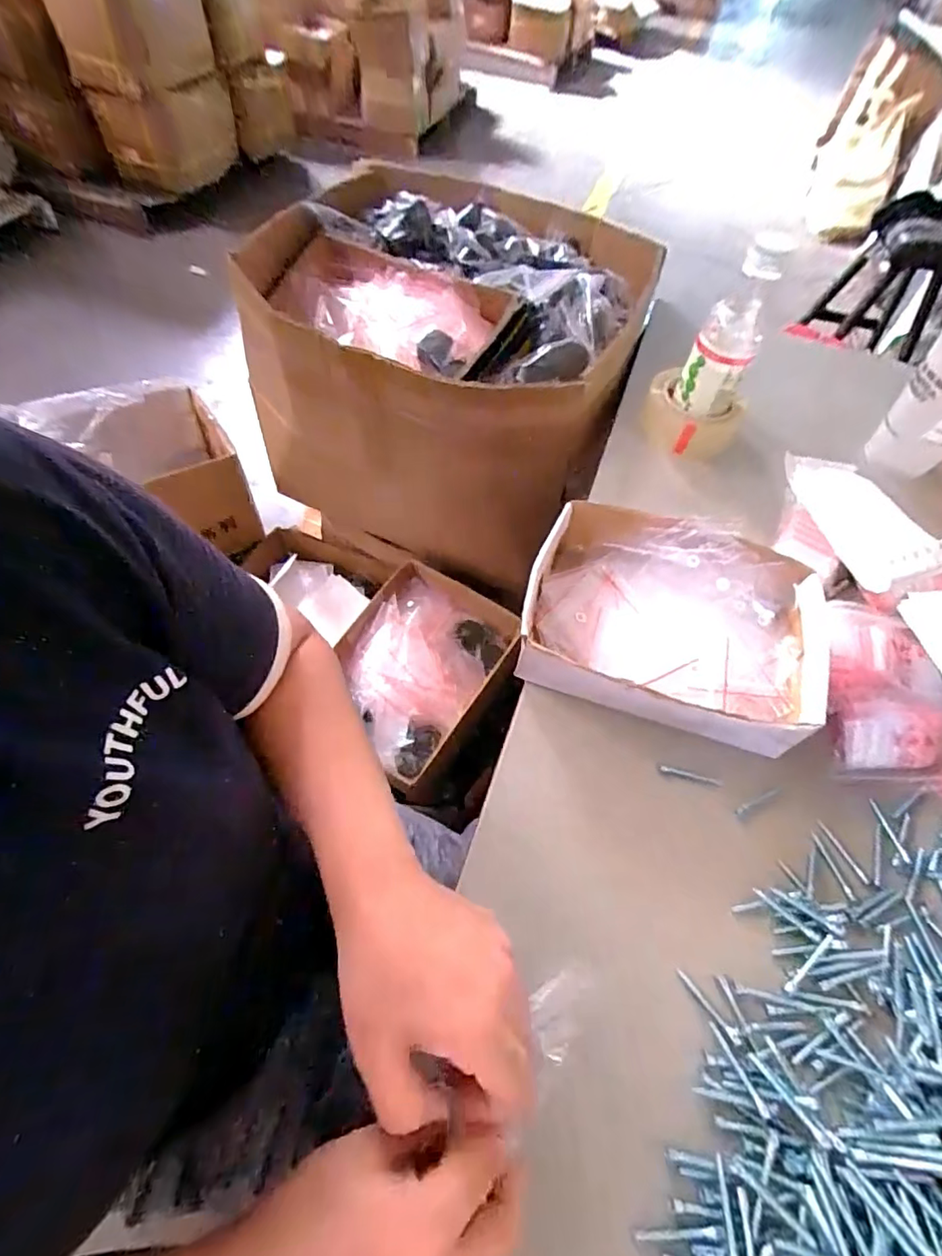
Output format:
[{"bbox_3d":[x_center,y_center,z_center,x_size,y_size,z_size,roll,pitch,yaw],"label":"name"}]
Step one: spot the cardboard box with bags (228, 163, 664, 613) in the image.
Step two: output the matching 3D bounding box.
[{"bbox_3d":[-0.029,-0.412,0.908,0.540,0.417,0.542,20,58,8],"label":"cardboard box with bags"}]

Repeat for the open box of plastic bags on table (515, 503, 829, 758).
[{"bbox_3d":[0.172,-0.004,0.460,0.250,0.065,0.184,19,58,7],"label":"open box of plastic bags on table"}]

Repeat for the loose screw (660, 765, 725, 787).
[{"bbox_3d":[0.173,0.115,0.420,0.048,0.004,0.006,14,58,4],"label":"loose screw"}]

